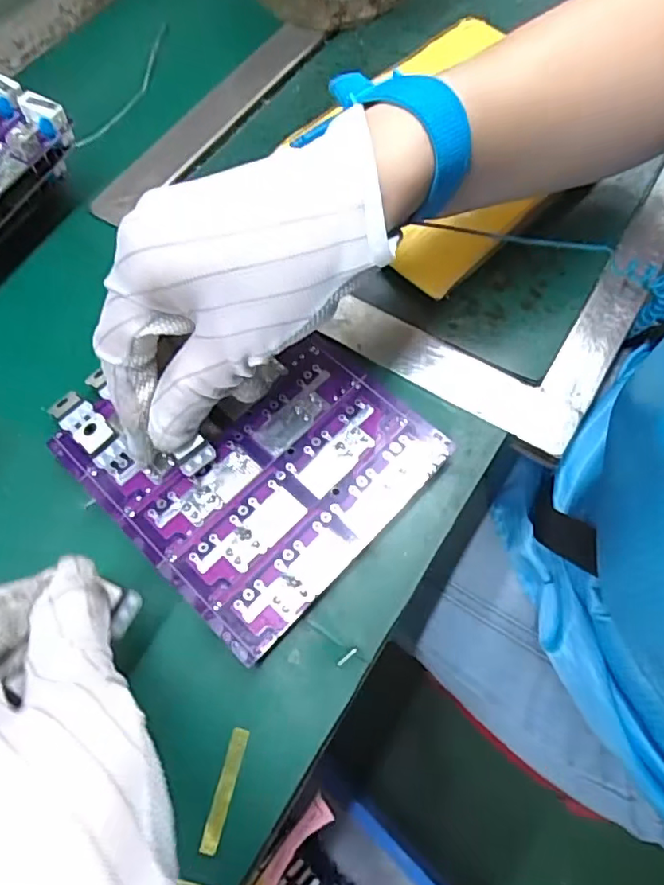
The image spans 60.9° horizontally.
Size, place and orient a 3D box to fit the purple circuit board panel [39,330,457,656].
[{"bbox_3d":[-0.037,0.001,0.254,0.138,0.007,0.126,41,70,18],"label":"purple circuit board panel"}]

